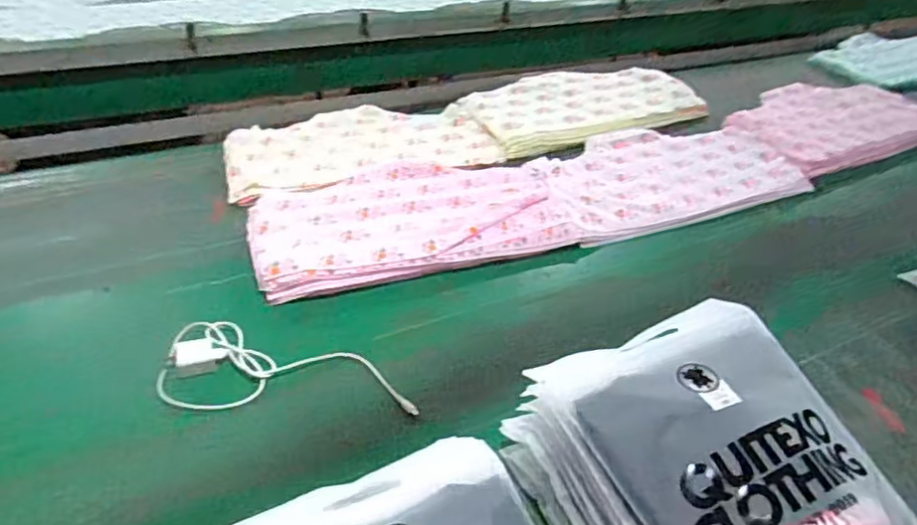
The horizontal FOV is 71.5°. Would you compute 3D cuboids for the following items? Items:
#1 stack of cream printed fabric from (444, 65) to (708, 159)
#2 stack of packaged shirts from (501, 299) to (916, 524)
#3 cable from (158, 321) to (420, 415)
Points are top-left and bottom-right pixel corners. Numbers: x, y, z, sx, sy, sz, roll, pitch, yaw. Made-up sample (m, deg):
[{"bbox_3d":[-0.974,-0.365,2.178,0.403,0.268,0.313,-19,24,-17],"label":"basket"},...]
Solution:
[{"bbox_3d":[0.277,-0.346,1.362,0.579,0.030,0.264,-16,44,-25],"label":"stack of cream printed fabric"},{"bbox_3d":[0.233,0.218,0.537,0.221,0.171,0.342,-12,43,-21],"label":"stack of packaged shirts"},{"bbox_3d":[-0.196,0.124,0.744,0.297,0.022,0.110,8,39,2],"label":"cable"}]

